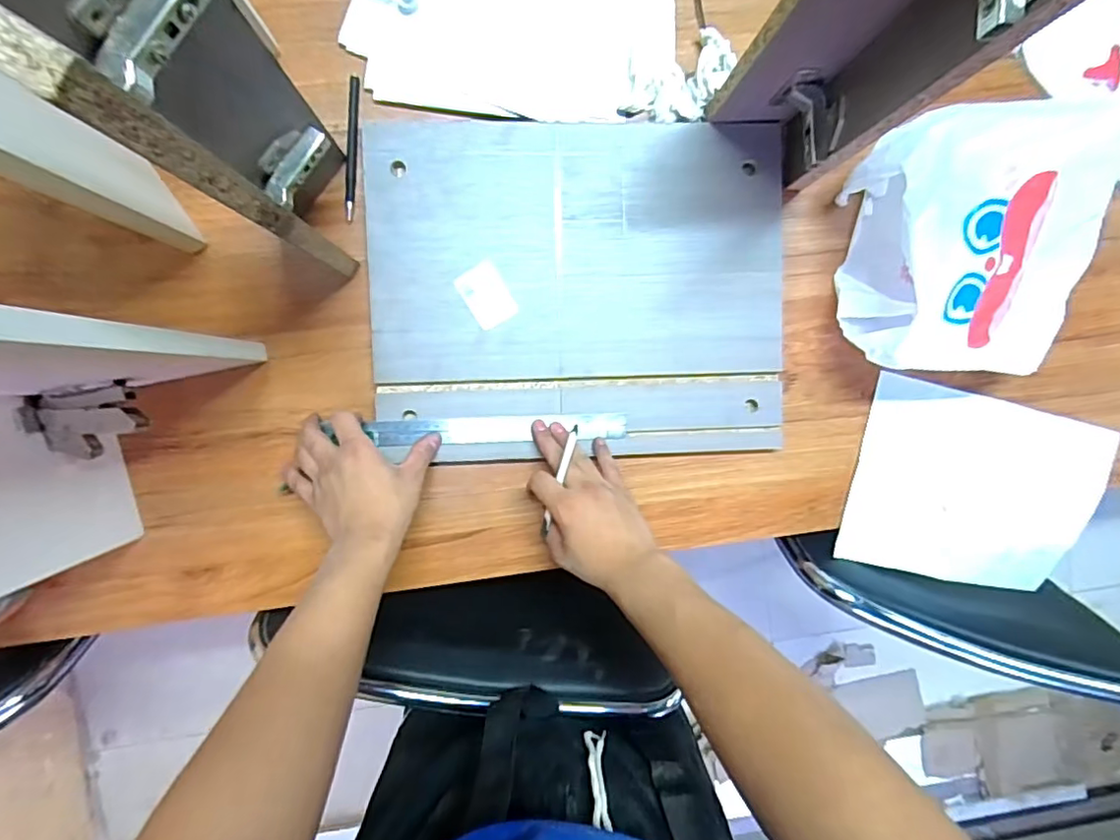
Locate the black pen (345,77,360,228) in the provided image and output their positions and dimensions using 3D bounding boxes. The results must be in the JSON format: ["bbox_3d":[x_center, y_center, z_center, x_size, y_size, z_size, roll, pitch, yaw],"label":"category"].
[{"bbox_3d":[-0.204,-0.267,0.569,0.011,0.004,0.137,3,93,-4],"label":"black pen"}]

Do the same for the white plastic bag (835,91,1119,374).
[{"bbox_3d":[0.393,-0.158,0.549,0.211,0.138,0.220,1,93,-4],"label":"white plastic bag"}]

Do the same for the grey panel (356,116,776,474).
[{"bbox_3d":[0.022,-0.129,0.583,0.410,0.015,0.326,-1,94,-3],"label":"grey panel"}]

